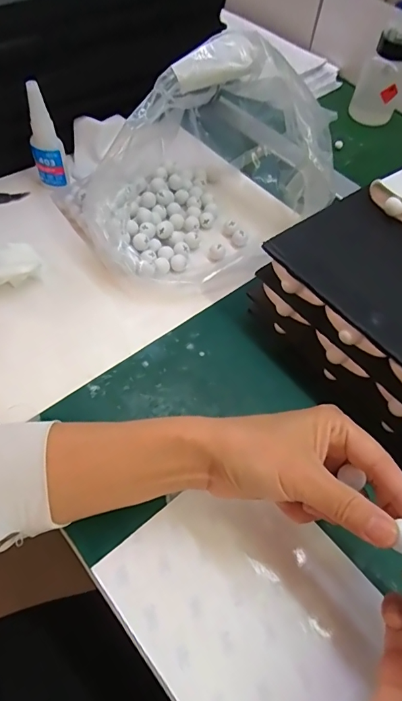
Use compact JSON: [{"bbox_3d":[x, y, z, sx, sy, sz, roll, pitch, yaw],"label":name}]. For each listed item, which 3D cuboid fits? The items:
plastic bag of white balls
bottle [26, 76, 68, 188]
[{"bbox_3d":[0.015,-0.186,0.411,0.276,0.137,0.177,-24,62,-19],"label":"plastic bag of white balls"},{"bbox_3d":[-0.160,-0.216,0.440,0.031,0.101,0.023,-16,60,-15],"label":"bottle"}]

